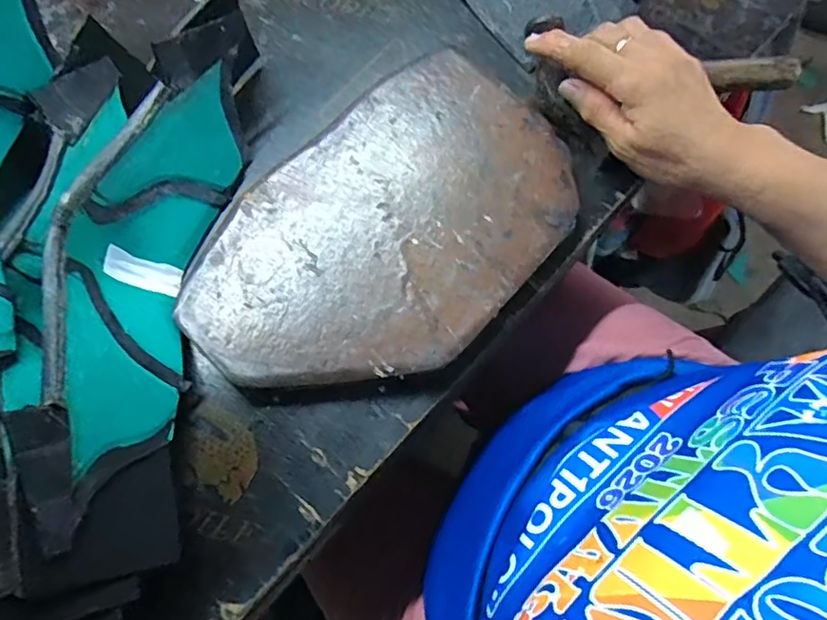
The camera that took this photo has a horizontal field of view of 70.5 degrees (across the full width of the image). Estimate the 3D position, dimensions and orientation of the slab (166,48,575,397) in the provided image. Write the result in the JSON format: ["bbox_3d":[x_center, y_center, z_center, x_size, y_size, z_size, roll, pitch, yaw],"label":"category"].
[{"bbox_3d":[-0.014,-0.048,0.389,0.265,0.024,0.167,-43,75,-13],"label":"slab"}]

